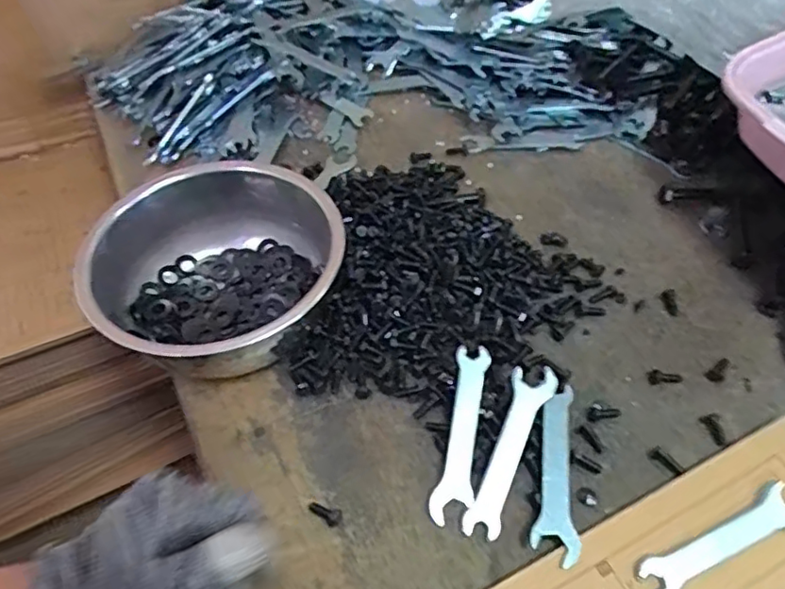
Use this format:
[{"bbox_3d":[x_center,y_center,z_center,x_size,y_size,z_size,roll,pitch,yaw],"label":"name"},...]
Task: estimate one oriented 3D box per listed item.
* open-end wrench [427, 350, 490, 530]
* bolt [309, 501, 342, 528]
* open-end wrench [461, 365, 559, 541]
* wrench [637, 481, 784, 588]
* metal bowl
[{"bbox_3d":[0.044,0.086,0.376,0.023,0.005,0.110,16,66,-7],"label":"open-end wrench"},{"bbox_3d":[-0.040,0.129,0.356,0.021,0.008,0.010,31,59,25],"label":"bolt"},{"bbox_3d":[0.074,0.096,0.370,0.027,0.004,0.109,21,69,7],"label":"open-end wrench"},{"bbox_3d":[0.189,0.137,0.334,0.113,0.005,0.024,-21,53,-14],"label":"wrench"},{"bbox_3d":[-0.112,-0.012,0.420,0.155,0.079,0.160,-1,51,2],"label":"metal bowl"}]

